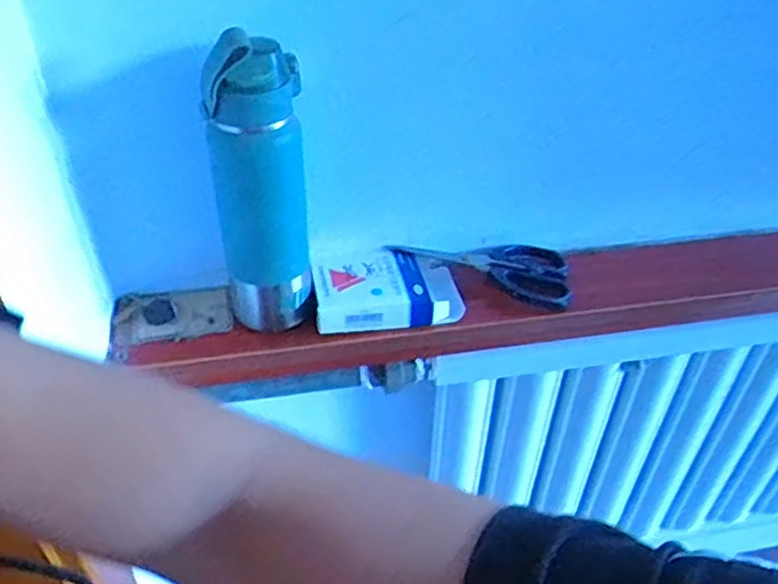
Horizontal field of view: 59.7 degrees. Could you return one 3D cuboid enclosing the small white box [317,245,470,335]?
[{"bbox_3d":[-0.004,-0.005,0.690,0.144,0.029,0.095,-9,41,-11],"label":"small white box"}]

